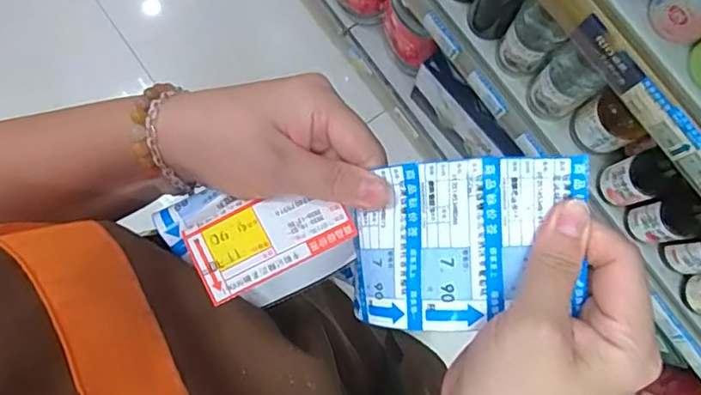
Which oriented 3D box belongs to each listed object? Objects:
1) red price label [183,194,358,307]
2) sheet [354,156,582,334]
[{"bbox_3d":[-0.040,0.019,0.293,0.079,0.005,0.040,-25,74,-16],"label":"red price label"},{"bbox_3d":[0.051,0.022,0.277,0.110,0.014,0.078,-2,85,22],"label":"sheet"}]

